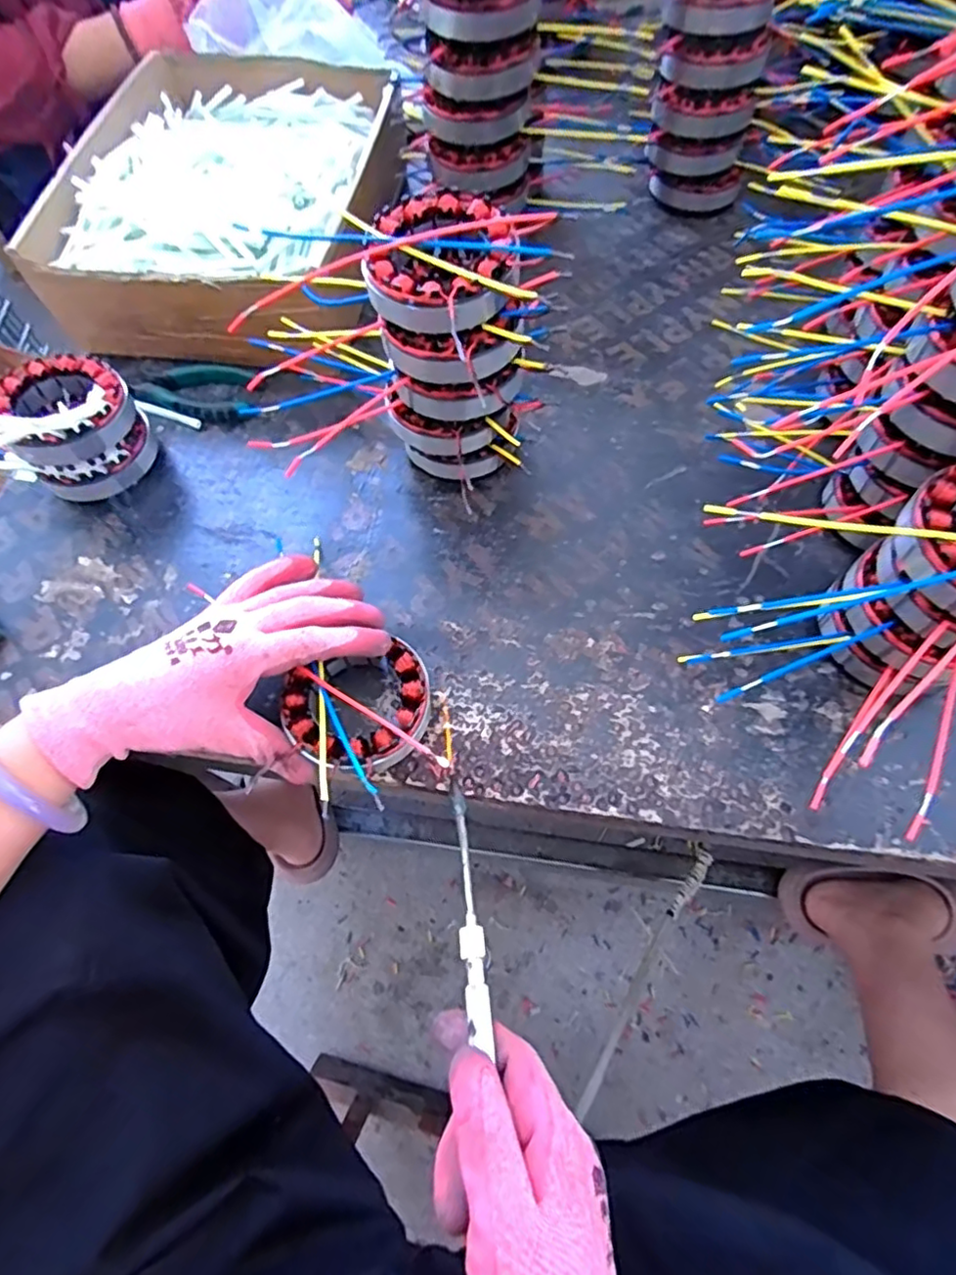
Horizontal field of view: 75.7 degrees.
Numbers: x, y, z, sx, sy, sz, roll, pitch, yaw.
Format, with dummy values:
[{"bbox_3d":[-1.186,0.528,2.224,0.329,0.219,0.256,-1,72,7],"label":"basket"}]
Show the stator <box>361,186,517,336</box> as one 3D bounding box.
[{"bbox_3d":[-0.023,-0.209,0.348,0.082,0.032,0.095,-16,65,-5],"label":"stator"}]

